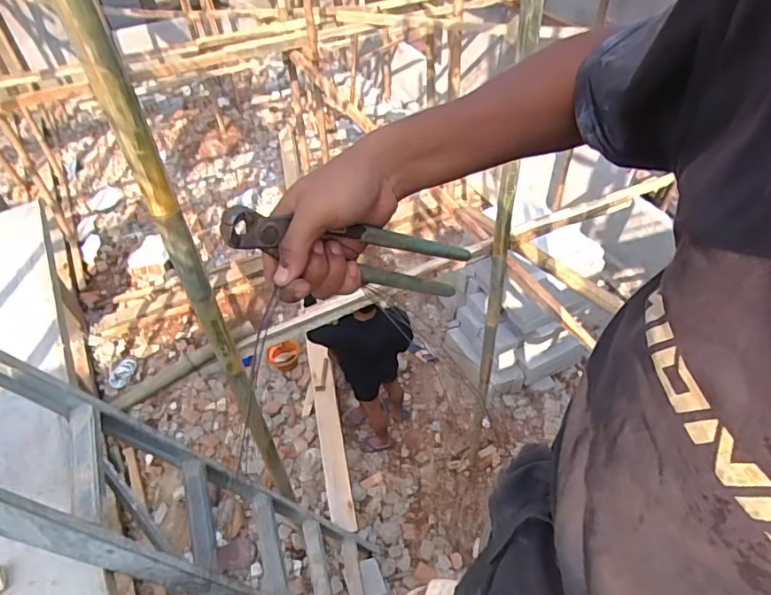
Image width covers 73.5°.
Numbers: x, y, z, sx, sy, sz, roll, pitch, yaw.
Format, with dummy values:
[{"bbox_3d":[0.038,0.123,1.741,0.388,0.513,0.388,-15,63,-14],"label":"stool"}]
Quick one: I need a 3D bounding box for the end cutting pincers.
[{"bbox_3d":[-0.019,-0.035,0.392,0.217,0.046,0.018,10,36,-39],"label":"end cutting pincers"}]

